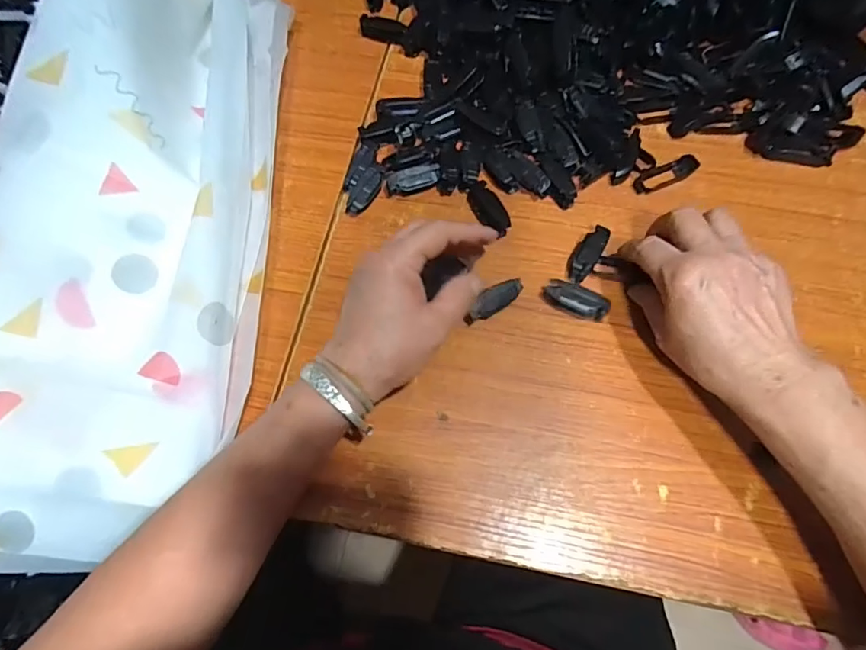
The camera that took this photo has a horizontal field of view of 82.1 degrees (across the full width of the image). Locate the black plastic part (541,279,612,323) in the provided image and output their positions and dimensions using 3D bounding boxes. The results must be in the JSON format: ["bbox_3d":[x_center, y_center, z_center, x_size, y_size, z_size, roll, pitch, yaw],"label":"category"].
[{"bbox_3d":[0.110,-0.019,0.381,0.049,0.016,0.017,28,72,11],"label":"black plastic part"}]

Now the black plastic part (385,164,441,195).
[{"bbox_3d":[-0.017,-0.123,0.427,0.046,0.019,0.018,-11,69,-3],"label":"black plastic part"}]

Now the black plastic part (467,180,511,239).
[{"bbox_3d":[0.047,-0.097,0.417,0.022,0.014,0.051,-22,70,-8],"label":"black plastic part"}]

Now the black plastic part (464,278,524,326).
[{"bbox_3d":[0.047,-0.019,0.382,0.050,0.016,0.015,-32,72,-11],"label":"black plastic part"}]

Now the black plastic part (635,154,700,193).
[{"bbox_3d":[0.202,-0.130,0.429,0.057,0.012,0.017,-23,70,-8],"label":"black plastic part"}]

